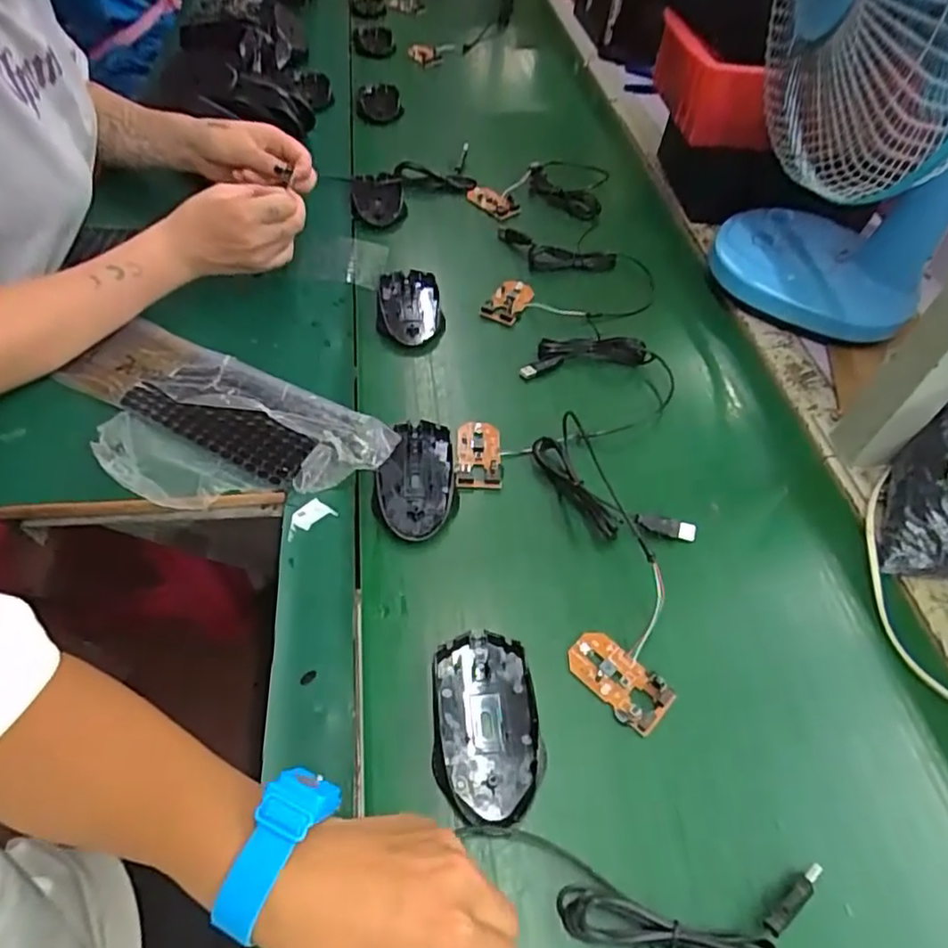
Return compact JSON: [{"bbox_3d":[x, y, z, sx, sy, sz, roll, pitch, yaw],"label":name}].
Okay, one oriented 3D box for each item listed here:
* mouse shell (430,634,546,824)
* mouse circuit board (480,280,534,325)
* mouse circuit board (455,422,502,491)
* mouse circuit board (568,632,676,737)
[{"bbox_3d":[0.007,0.151,0.386,0.062,0.013,0.110,-1,52,-6],"label":"mouse shell"},{"bbox_3d":[0.037,-0.181,0.653,0.037,0.007,0.069,24,54,13],"label":"mouse circuit board"},{"bbox_3d":[0.003,-0.017,0.517,0.036,0.013,0.068,3,52,-3],"label":"mouse circuit board"},{"bbox_3d":[0.094,0.132,0.408,0.037,0.010,0.068,-35,63,-28],"label":"mouse circuit board"}]

